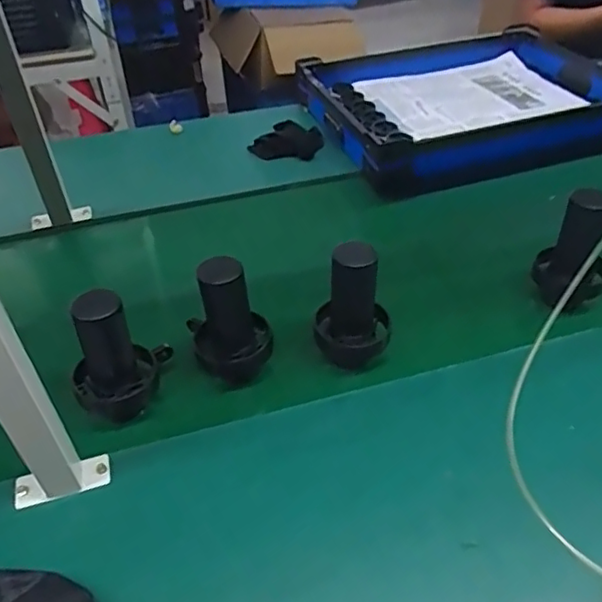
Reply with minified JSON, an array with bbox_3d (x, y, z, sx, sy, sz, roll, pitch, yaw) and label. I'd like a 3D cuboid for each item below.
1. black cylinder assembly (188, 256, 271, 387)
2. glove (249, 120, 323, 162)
[{"bbox_3d":[-0.088,0.018,0.739,0.093,0.146,0.094,-1,42,1],"label":"black cylinder assembly"},{"bbox_3d":[-0.030,-0.320,1.202,0.149,0.054,0.098,0,42,3],"label":"glove"}]

